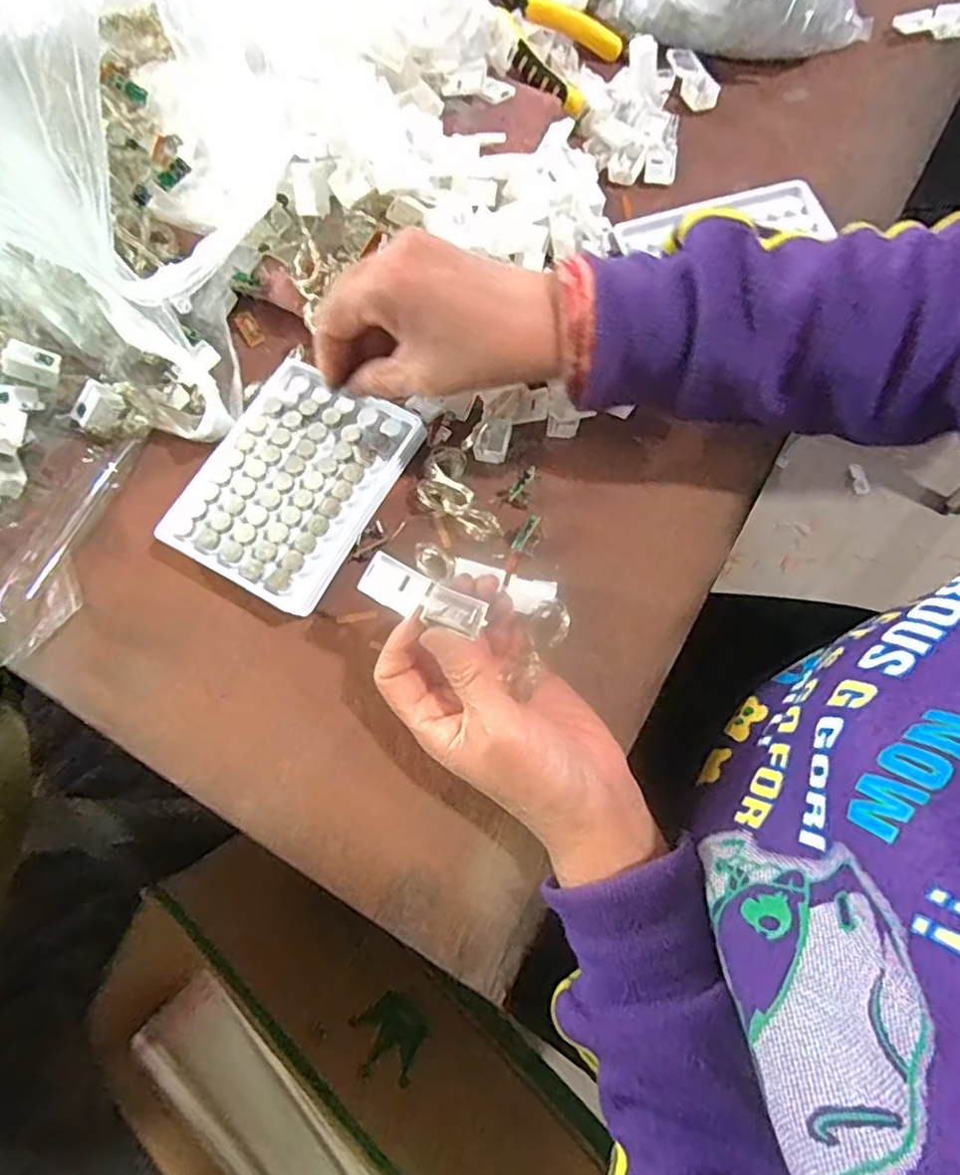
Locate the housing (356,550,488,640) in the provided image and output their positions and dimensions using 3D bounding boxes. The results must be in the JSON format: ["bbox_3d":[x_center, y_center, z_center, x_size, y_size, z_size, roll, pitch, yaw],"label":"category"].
[{"bbox_3d":[-0.025,0.004,0.286,0.054,0.009,0.020,25,74,-5],"label":"housing"}]

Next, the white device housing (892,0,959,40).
[{"bbox_3d":[0.325,-0.404,0.466,0.059,0.017,0.021,1,72,3],"label":"white device housing"}]

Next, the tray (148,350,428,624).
[{"bbox_3d":[-0.104,-0.061,0.361,0.096,0.015,0.128,30,75,7],"label":"tray"}]

